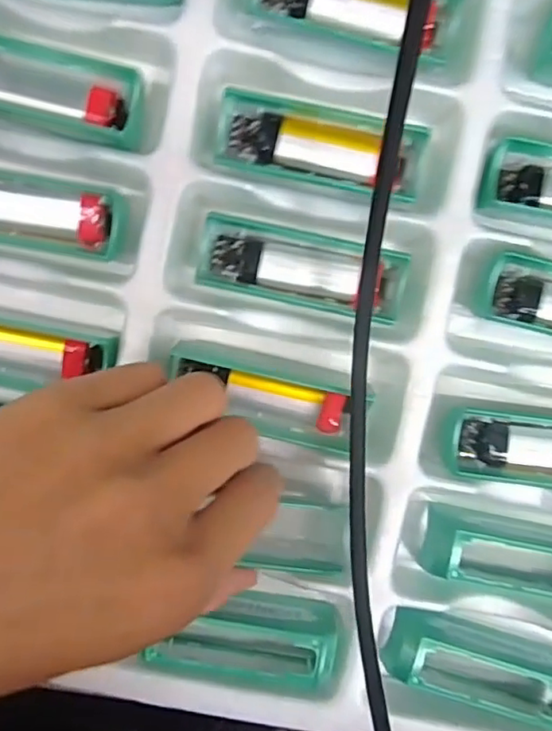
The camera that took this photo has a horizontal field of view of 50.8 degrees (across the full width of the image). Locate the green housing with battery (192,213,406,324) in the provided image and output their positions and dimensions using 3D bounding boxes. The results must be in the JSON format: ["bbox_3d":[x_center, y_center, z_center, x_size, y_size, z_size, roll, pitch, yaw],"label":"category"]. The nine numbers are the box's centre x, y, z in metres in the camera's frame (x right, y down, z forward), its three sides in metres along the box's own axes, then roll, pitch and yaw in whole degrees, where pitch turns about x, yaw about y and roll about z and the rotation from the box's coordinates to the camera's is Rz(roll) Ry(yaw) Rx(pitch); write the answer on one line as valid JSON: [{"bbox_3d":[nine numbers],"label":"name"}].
[{"bbox_3d":[0.011,-0.038,0.229,0.079,0.018,0.028,12,94,-3],"label":"green housing with battery"}]

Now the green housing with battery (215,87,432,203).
[{"bbox_3d":[0.019,-0.086,0.227,0.080,0.017,0.027,9,94,-2],"label":"green housing with battery"}]

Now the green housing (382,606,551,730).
[{"bbox_3d":[0.085,0.124,0.240,0.075,0.024,0.028,16,94,-3],"label":"green housing"}]

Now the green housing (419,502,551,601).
[{"bbox_3d":[0.101,0.080,0.239,0.075,0.024,0.028,13,94,-3],"label":"green housing"}]

